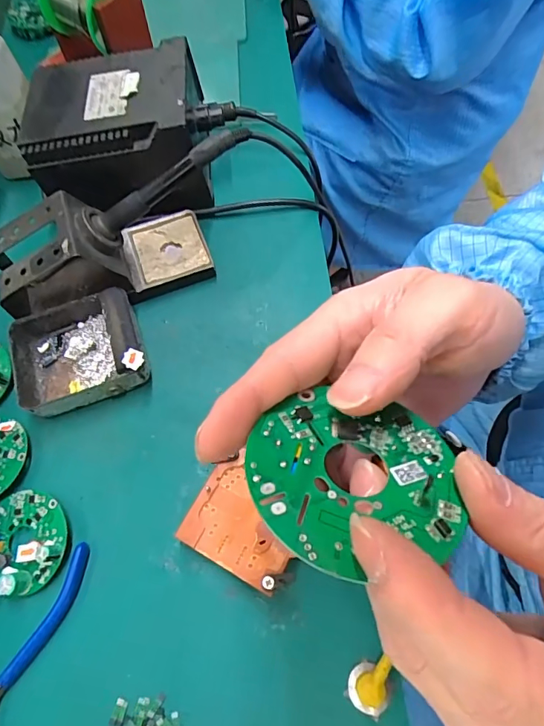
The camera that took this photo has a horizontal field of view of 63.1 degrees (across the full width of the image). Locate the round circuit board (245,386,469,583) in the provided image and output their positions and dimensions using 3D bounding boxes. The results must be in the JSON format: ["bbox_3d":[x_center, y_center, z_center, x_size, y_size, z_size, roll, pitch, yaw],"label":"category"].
[{"bbox_3d":[0.024,0.033,0.131,0.061,0.004,0.059,5,43,-4],"label":"round circuit board"}]

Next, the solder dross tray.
[{"bbox_3d":[-0.149,-0.010,0.341,0.098,0.035,0.086,-18,66,-6],"label":"solder dross tray"}]

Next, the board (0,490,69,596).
[{"bbox_3d":[-0.165,0.116,0.290,0.056,0.017,0.063,-15,65,-4],"label":"board"}]

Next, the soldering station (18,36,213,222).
[{"bbox_3d":[-0.132,-0.200,0.398,0.144,0.090,0.125,-6,65,0],"label":"soldering station"}]

